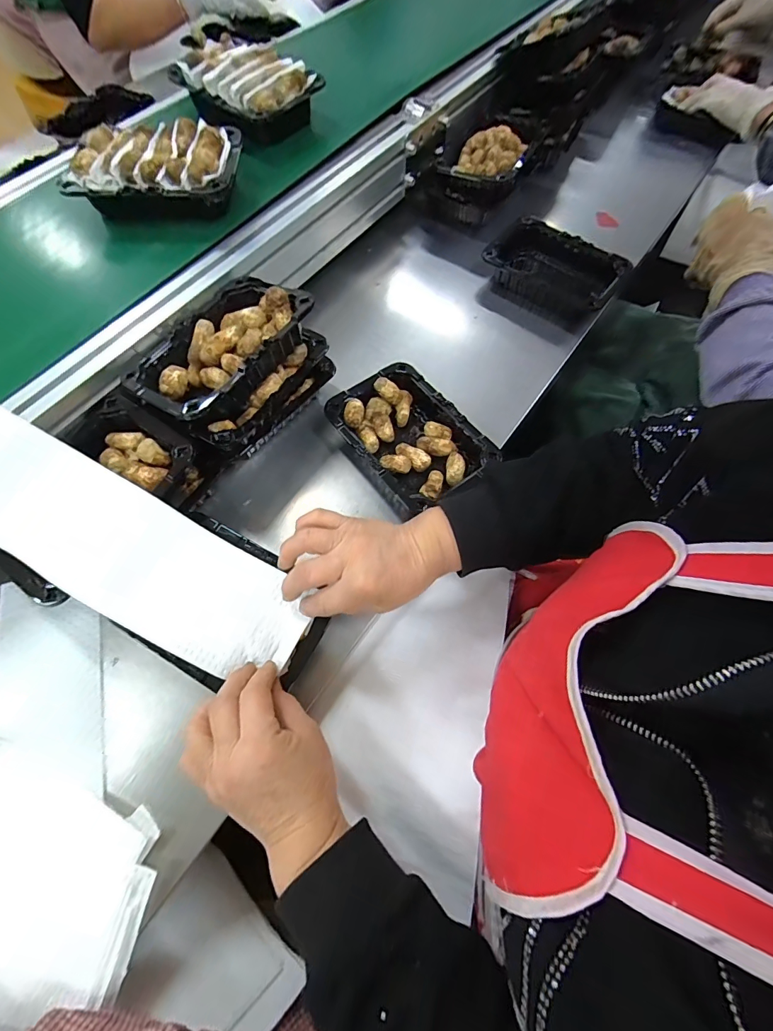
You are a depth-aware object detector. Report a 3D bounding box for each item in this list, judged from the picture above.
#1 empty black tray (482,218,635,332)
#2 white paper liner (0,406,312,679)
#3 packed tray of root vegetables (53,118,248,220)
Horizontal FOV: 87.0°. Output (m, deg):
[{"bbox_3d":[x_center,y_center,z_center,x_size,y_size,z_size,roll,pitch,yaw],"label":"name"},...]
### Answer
[{"bbox_3d":[0.242,-0.361,0.607,0.184,0.045,0.129,37,71,14],"label":"empty black tray"},{"bbox_3d":[-0.232,0.030,0.363,0.340,0.023,0.104,30,69,0],"label":"white paper liner"},{"bbox_3d":[-0.261,-0.387,0.464,0.187,0.058,0.122,-3,67,-2],"label":"packed tray of root vegetables"}]

